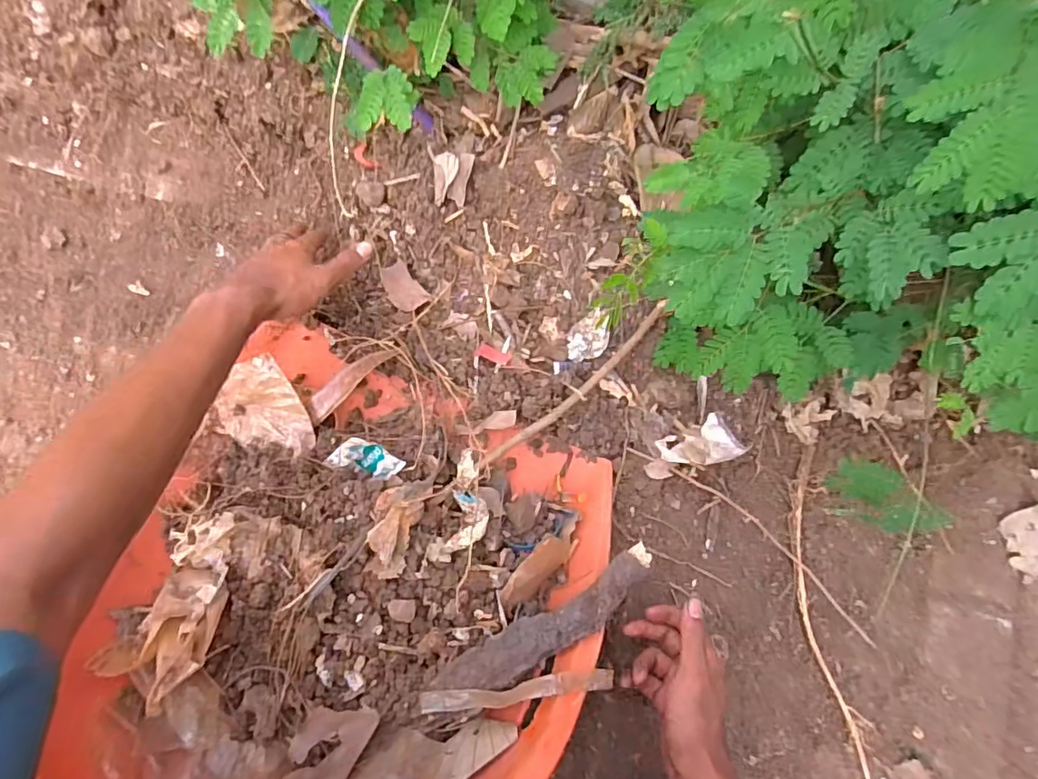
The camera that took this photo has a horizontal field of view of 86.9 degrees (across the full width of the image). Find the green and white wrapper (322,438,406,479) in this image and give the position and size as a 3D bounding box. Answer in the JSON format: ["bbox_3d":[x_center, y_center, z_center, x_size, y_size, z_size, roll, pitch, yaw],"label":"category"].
[{"bbox_3d":[-0.137,0.064,0.492,0.061,0.019,0.040,33,110,0],"label":"green and white wrapper"}]

